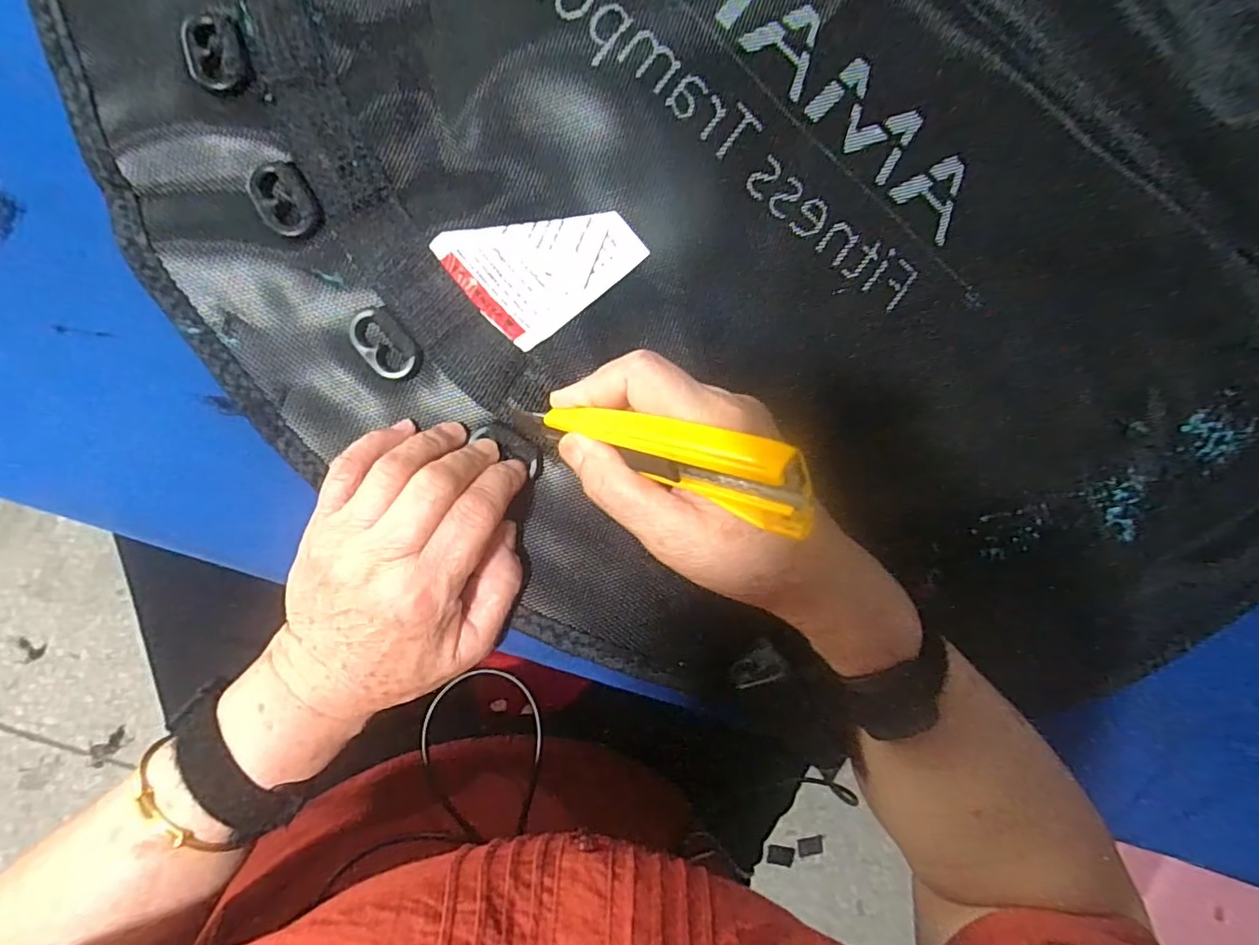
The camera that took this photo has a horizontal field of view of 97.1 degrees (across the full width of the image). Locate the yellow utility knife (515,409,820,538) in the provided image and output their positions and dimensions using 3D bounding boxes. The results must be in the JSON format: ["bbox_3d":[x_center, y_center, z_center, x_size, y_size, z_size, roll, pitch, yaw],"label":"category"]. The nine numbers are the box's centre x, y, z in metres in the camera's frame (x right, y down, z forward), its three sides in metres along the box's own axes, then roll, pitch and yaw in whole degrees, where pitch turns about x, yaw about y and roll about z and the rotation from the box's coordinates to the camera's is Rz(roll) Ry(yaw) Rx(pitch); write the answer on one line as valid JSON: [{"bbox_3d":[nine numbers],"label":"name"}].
[{"bbox_3d":[0.010,-0.010,0.224,0.129,0.029,0.022,21,83,38],"label":"yellow utility knife"}]

